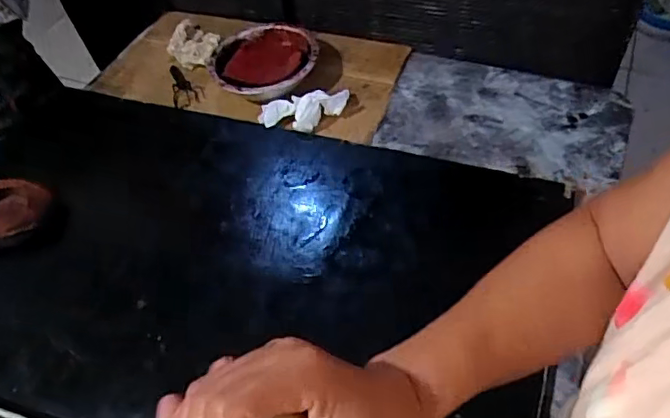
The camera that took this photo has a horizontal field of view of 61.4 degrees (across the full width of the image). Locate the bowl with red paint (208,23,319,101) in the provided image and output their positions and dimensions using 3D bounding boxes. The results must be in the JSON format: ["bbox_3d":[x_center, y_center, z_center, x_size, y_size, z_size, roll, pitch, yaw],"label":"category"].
[{"bbox_3d":[-0.121,-0.243,0.962,0.178,0.057,0.172,-3,50,2],"label":"bowl with red paint"}]

